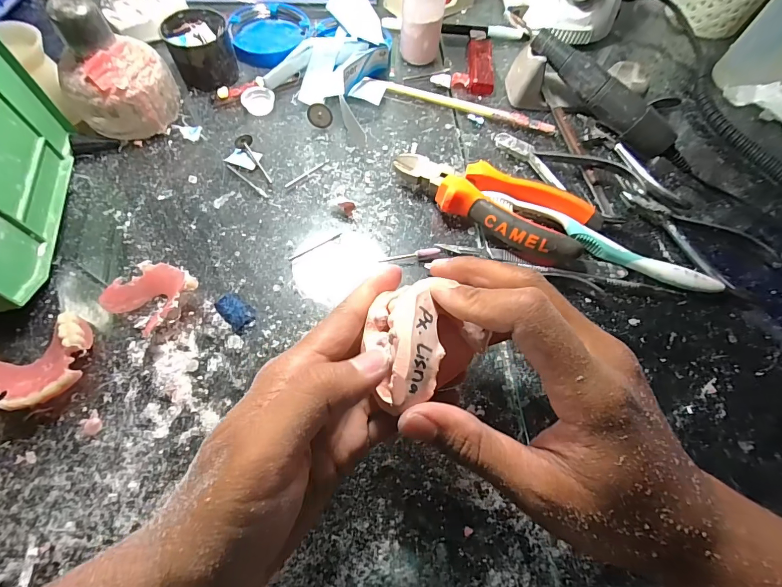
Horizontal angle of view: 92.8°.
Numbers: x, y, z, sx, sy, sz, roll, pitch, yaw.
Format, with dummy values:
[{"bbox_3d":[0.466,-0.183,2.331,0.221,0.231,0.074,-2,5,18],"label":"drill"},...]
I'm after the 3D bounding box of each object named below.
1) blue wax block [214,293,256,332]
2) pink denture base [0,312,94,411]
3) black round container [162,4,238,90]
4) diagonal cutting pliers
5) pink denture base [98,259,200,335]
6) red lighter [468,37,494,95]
[{"bbox_3d":[-0.102,0.011,0.245,0.025,0.005,0.017,41,70,14],"label":"blue wax block"},{"bbox_3d":[-0.204,0.042,0.215,0.056,0.020,0.042,-40,73,-19],"label":"pink denture base"},{"bbox_3d":[-0.163,-0.211,0.324,0.049,0.039,0.055,-20,68,-12],"label":"black round container"},{"bbox_3d":[0.074,-0.071,0.281,0.149,0.026,0.056,29,67,10],"label":"diagonal cutting pliers"},{"bbox_3d":[-0.153,0.001,0.240,0.044,0.017,0.044,31,68,11],"label":"pink denture base"},{"bbox_3d":[0.088,-0.225,0.365,0.023,0.009,0.073,3,65,-2],"label":"red lighter"}]

